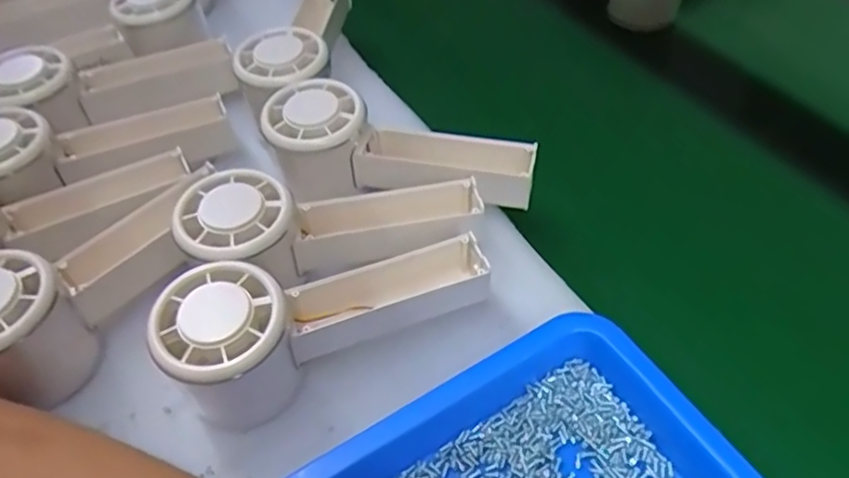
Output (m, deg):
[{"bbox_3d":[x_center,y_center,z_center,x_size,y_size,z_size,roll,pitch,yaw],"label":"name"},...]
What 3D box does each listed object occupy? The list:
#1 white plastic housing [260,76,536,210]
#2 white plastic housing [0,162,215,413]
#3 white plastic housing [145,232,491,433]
[{"bbox_3d":[-0.014,-0.050,0.359,0.148,0.046,0.060,6,51,9],"label":"white plastic housing"},{"bbox_3d":[-0.159,0.021,0.317,0.135,0.056,0.054,-35,57,-22],"label":"white plastic housing"},{"bbox_3d":[-0.045,0.029,0.306,0.152,0.059,0.055,-26,54,-16],"label":"white plastic housing"}]

